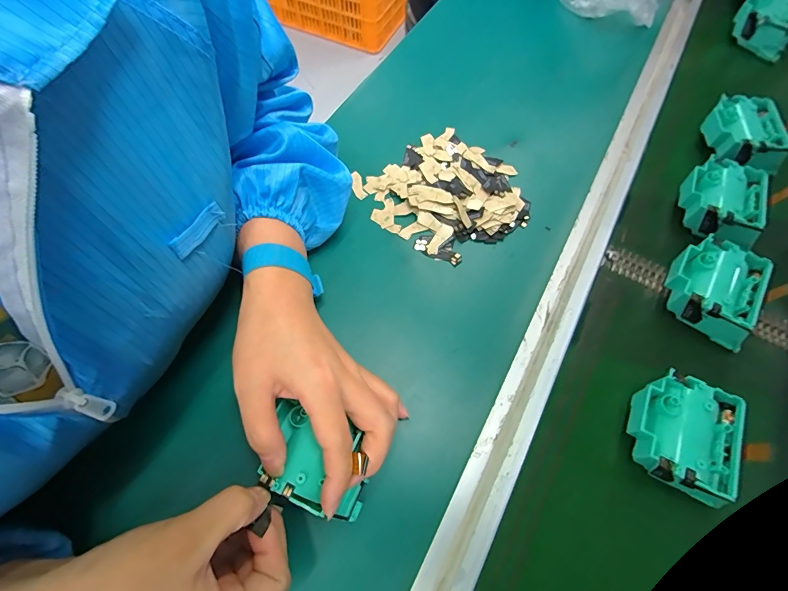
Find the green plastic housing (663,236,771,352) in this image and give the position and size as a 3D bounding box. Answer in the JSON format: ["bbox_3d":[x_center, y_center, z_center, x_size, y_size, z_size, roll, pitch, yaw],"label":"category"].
[{"bbox_3d":[0.280,-0.004,0.335,0.068,0.039,0.085,23,66,9],"label":"green plastic housing"}]

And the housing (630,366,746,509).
[{"bbox_3d":[0.214,0.105,0.284,0.066,0.042,0.075,18,60,11],"label":"housing"}]

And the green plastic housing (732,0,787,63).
[{"bbox_3d":[0.513,-0.374,0.522,0.082,0.049,0.091,37,65,20],"label":"green plastic housing"}]

